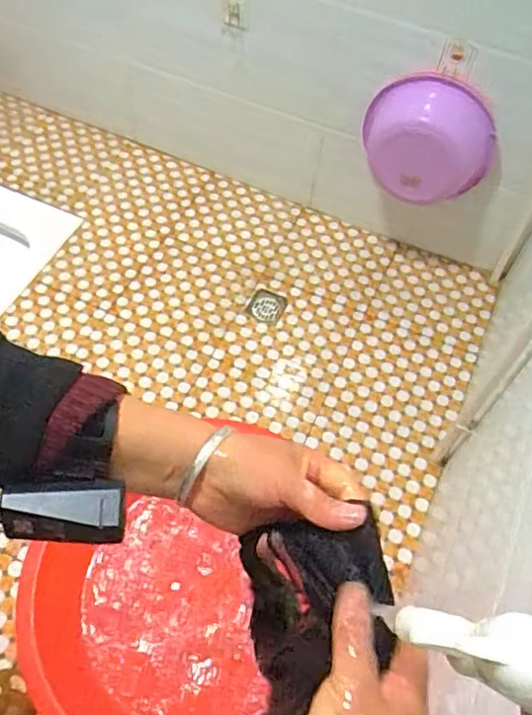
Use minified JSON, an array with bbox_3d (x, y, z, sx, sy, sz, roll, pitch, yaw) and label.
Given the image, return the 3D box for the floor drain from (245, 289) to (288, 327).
[{"bbox_3d":[0.002,-0.136,1.545,0.092,0.011,0.106,22,59,11],"label":"floor drain"}]

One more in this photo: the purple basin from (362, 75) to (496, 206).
[{"bbox_3d":[0.365,-0.492,1.338,0.296,0.275,0.094,25,60,12],"label":"purple basin"}]

